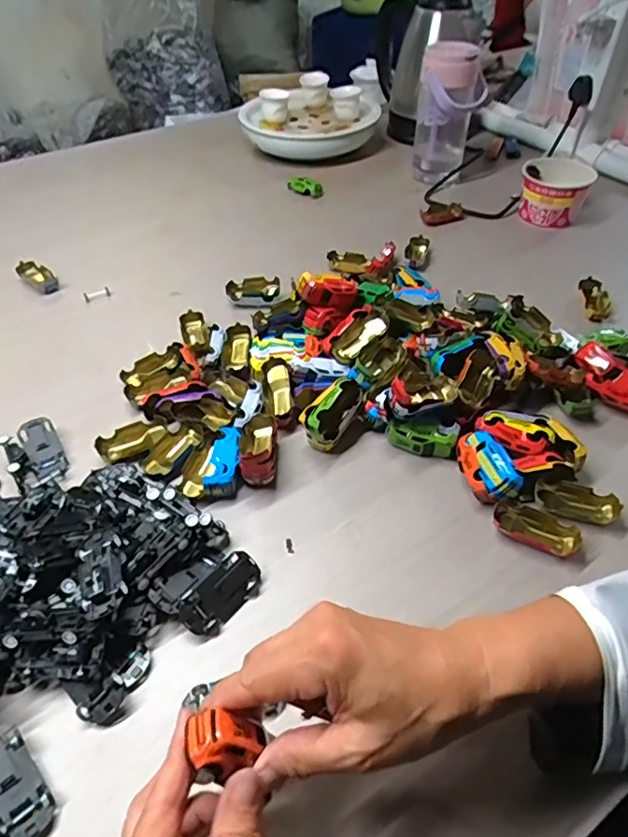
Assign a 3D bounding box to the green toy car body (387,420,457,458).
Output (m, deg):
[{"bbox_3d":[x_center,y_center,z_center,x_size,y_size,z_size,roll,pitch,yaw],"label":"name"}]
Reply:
[{"bbox_3d":[0.097,0.020,0.499,0.059,0.030,0.017,8,46,9],"label":"green toy car body"}]

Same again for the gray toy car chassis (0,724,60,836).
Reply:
[{"bbox_3d":[-0.177,0.216,0.322,0.028,0.018,0.066,-33,53,-28],"label":"gray toy car chassis"}]

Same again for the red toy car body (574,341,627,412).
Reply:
[{"bbox_3d":[0.286,-0.040,0.528,0.030,0.031,0.083,-22,64,-20],"label":"red toy car body"}]

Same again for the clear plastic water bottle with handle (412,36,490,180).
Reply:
[{"bbox_3d":[0.195,-0.435,0.800,0.095,0.179,0.090,9,46,9],"label":"clear plastic water bottle with handle"}]

